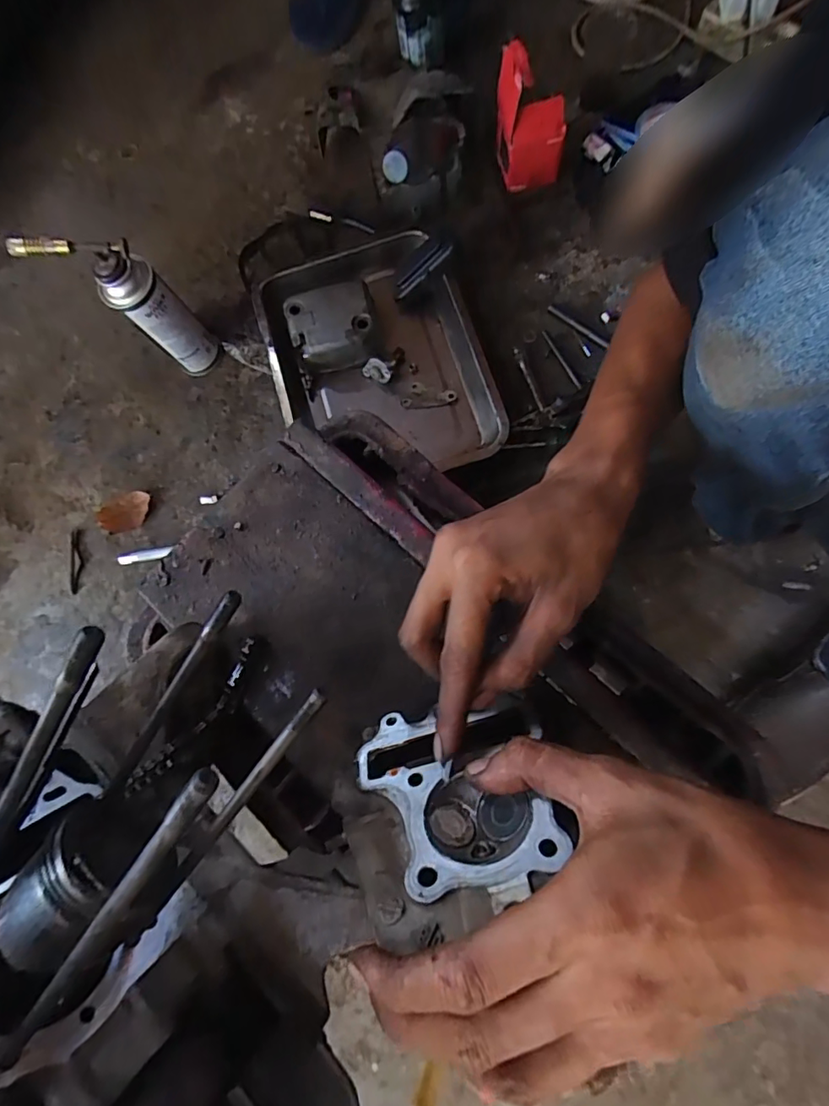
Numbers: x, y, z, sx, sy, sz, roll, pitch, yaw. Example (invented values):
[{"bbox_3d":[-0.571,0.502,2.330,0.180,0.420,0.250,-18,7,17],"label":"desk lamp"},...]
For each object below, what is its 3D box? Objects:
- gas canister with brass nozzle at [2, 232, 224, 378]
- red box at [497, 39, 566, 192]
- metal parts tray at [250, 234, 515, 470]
[{"bbox_3d":[-0.346,-0.300,0.641,0.127,0.243,0.063,6,74,4],"label":"gas canister with brass nozzle"},{"bbox_3d":[0.153,-0.566,0.668,0.083,0.144,0.062,-13,73,-2],"label":"red box"},{"bbox_3d":[-0.047,-0.241,0.662,0.257,0.072,0.333,-17,74,-3],"label":"metal parts tray"}]

